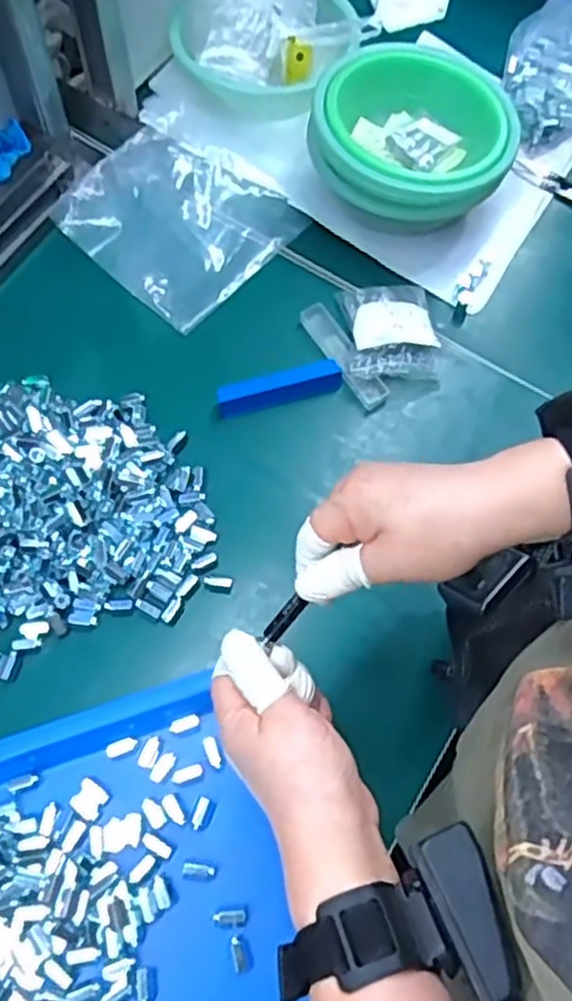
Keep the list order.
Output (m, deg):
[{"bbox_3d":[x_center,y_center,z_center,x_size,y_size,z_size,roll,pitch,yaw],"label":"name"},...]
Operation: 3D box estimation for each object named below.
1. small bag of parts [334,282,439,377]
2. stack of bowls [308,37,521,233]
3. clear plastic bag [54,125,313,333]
[{"bbox_3d":[0.097,-0.156,0.684,0.086,0.034,0.102,-1,68,-4],"label":"small bag of parts"},{"bbox_3d":[0.116,-0.331,0.722,0.176,0.102,0.161,17,69,5],"label":"stack of bowls"},{"bbox_3d":[-0.100,-0.277,0.724,0.179,0.035,0.175,39,71,12],"label":"clear plastic bag"}]

